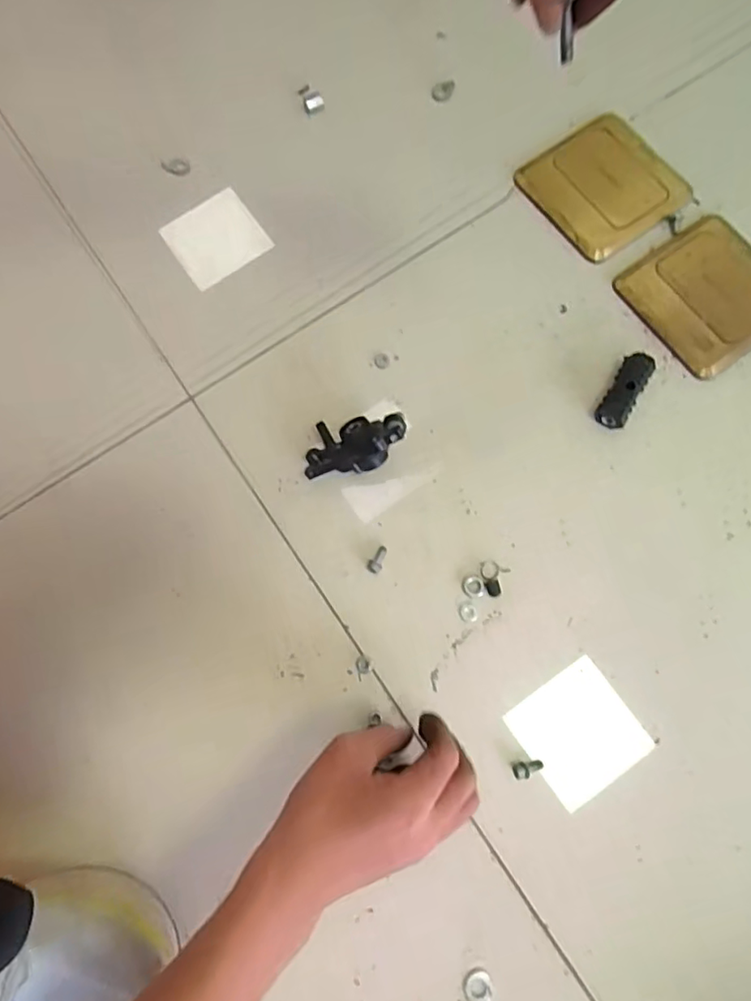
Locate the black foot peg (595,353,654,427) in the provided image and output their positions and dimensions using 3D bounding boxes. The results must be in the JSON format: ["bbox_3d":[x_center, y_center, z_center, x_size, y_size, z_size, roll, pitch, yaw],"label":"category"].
[{"bbox_3d":[0.201,-0.089,0.473,0.024,0.022,0.063,30,79,8],"label":"black foot peg"}]

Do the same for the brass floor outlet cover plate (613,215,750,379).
[{"bbox_3d":[0.285,-0.177,0.498,0.120,0.010,0.115,-35,78,-7],"label":"brass floor outlet cover plate"}]

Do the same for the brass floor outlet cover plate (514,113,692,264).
[{"bbox_3d":[0.205,-0.286,0.527,0.117,0.012,0.116,-36,78,-7],"label":"brass floor outlet cover plate"}]

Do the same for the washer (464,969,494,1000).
[{"bbox_3d":[0.068,0.322,0.387,0.019,0.004,0.020,0,76,2],"label":"washer"}]

